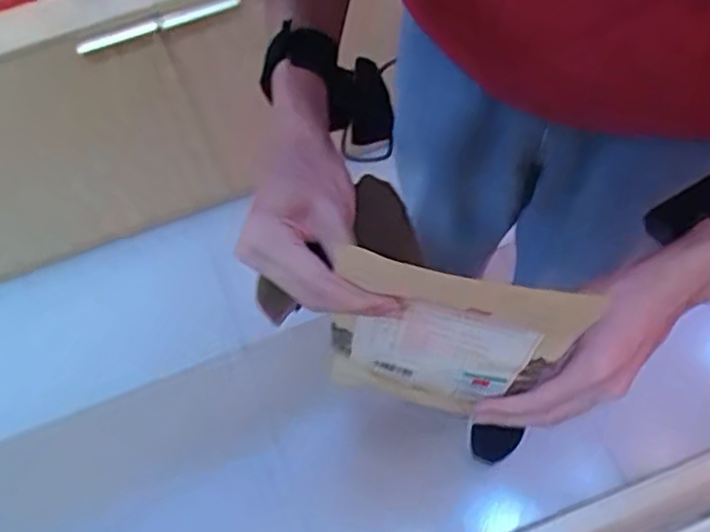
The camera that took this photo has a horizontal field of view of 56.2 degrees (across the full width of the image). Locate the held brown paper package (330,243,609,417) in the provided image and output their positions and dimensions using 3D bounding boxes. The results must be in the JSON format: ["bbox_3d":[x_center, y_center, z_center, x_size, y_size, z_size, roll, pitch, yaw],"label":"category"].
[{"bbox_3d":[0.054,0.048,0.418,0.139,0.193,0.031,14,67,10],"label":"held brown paper package"}]

